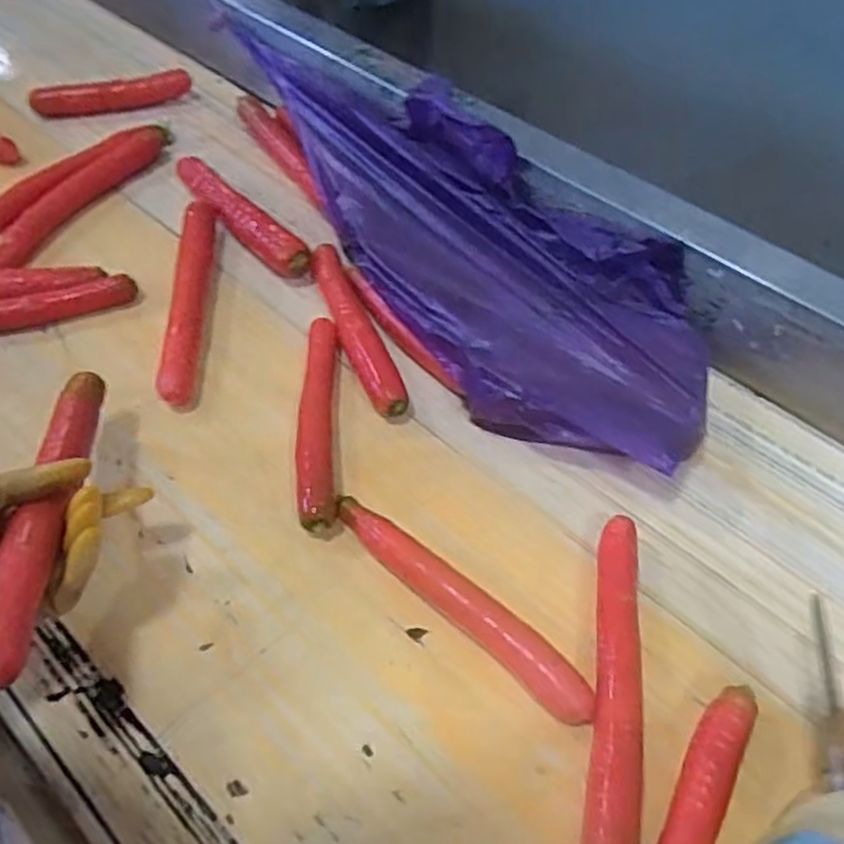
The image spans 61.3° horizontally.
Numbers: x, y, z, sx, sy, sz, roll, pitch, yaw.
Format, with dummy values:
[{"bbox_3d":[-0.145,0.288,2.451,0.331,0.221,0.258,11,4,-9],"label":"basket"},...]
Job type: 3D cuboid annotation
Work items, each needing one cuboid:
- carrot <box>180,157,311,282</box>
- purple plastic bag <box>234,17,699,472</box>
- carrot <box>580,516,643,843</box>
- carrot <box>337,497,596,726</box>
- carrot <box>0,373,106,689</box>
[{"bbox_3d":[-0.217,-0.244,0.844,0.037,0.034,0.243,-34,65,-25],"label":"carrot"},{"bbox_3d":[0.025,-0.247,0.804,0.240,0.162,0.760,-26,62,-21],"label":"purple plastic bag"},{"bbox_3d":[0.141,0.193,0.521,0.035,0.036,0.269,12,55,3],"label":"carrot"},{"bbox_3d":[0.026,0.141,0.561,0.251,0.033,0.035,39,61,19],"label":"carrot"},{"bbox_3d":[-0.271,0.057,0.517,0.031,0.030,0.295,-9,39,-6],"label":"carrot"}]

